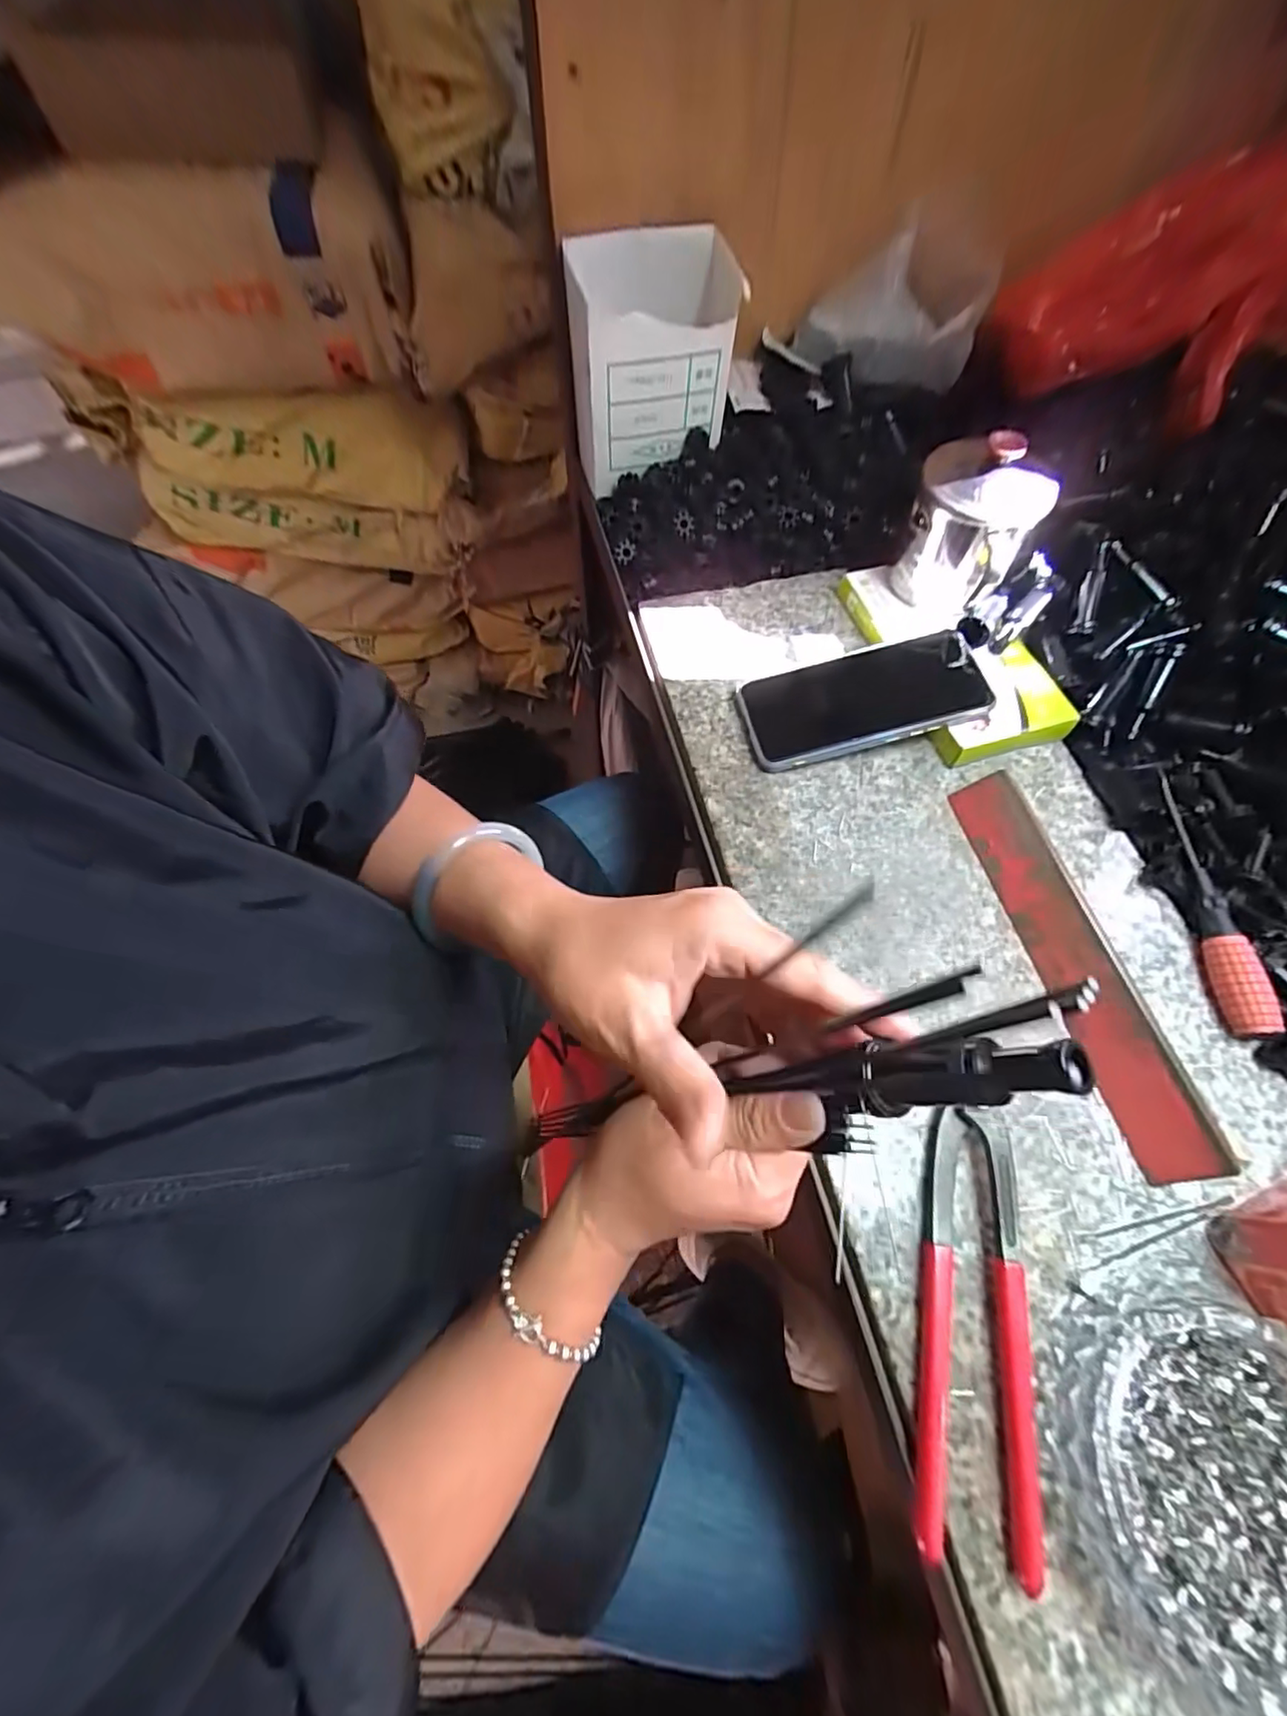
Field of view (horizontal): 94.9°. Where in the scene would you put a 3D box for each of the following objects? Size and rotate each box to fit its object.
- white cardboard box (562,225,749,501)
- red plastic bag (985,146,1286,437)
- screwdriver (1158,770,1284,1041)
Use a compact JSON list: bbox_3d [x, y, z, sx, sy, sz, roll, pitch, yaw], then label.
[{"bbox_3d":[0.001,-0.396,0.478,0.125,0.139,0.088,-13,65,-7],"label":"white cardboard box"},{"bbox_3d":[0.431,-0.438,0.470,0.288,0.147,0.097,3,63,18],"label":"red plastic bag"},{"bbox_3d":[0.330,0.022,0.348,0.019,0.018,0.160,2,64,0],"label":"screwdriver"}]

